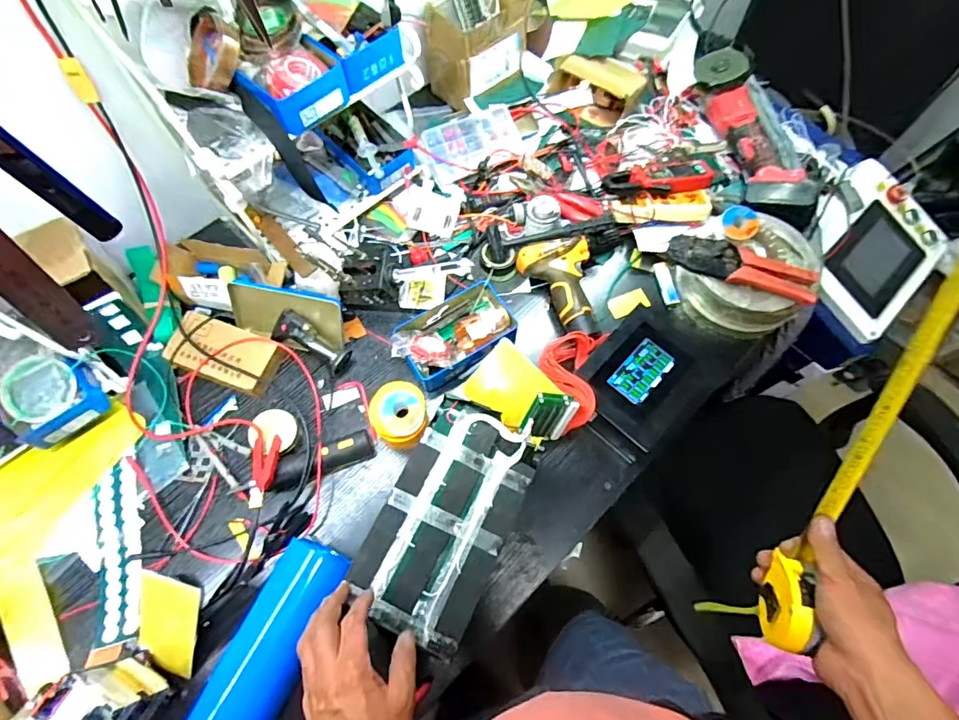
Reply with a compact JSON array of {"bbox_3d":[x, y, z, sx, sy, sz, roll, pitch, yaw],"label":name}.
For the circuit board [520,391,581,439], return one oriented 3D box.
[{"bbox_3d":[0.087,0.072,0.614,0.054,0.070,0.013,11,38,-17],"label":"circuit board"}]

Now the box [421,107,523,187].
[{"bbox_3d":[-0.012,-0.393,0.890,0.172,0.024,0.100,-22,92,-9],"label":"box"}]

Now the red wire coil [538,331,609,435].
[{"bbox_3d":[0.127,0.024,0.690,0.088,0.056,0.169,8,39,2],"label":"red wire coil"}]

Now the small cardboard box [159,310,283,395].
[{"bbox_3d":[-0.376,-0.009,0.723,0.154,0.040,0.090,18,68,7],"label":"small cardboard box"}]

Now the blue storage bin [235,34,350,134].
[{"bbox_3d":[-0.228,-0.347,0.619,0.084,0.046,0.114,42,72,15],"label":"blue storage bin"}]

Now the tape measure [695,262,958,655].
[{"bbox_3d":[0.361,0.051,0.440,0.033,0.107,0.583,16,109,6],"label":"tape measure"}]

